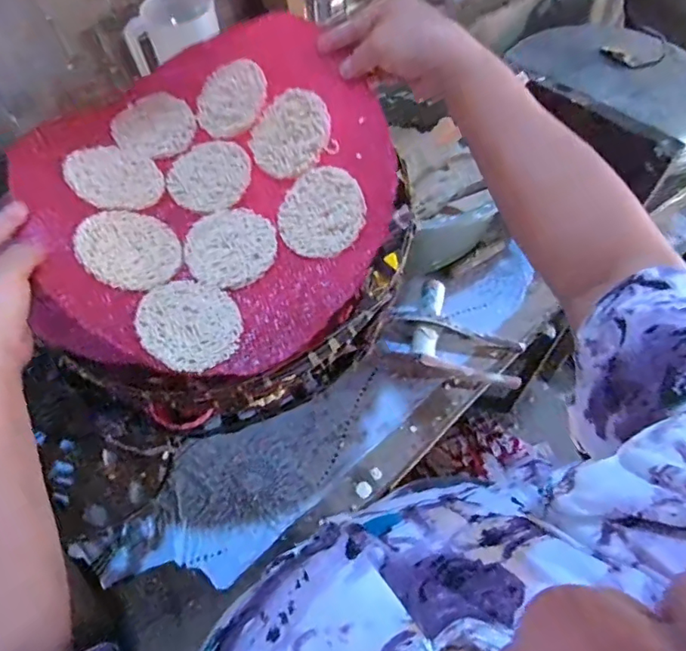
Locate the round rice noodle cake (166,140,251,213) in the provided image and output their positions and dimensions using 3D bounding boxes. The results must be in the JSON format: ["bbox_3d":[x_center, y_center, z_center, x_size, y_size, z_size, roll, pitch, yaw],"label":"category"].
[{"bbox_3d":[-0.126,-0.141,0.480,0.078,0.015,0.075,-2,58,3],"label":"round rice noodle cake"}]

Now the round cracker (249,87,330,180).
[{"bbox_3d":[-0.049,-0.175,0.462,0.082,0.008,0.075,-5,80,28],"label":"round cracker"}]

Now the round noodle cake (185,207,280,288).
[{"bbox_3d":[-0.098,-0.069,0.447,0.076,0.010,0.080,-2,58,3],"label":"round noodle cake"}]

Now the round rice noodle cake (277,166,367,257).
[{"bbox_3d":[-0.019,-0.097,0.434,0.080,0.007,0.074,-5,79,24],"label":"round rice noodle cake"}]

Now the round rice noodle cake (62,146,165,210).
[{"bbox_3d":[-0.202,-0.132,0.460,0.075,0.008,0.079,16,51,-21],"label":"round rice noodle cake"}]

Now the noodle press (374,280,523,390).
[{"bbox_3d":[0.162,0.028,0.731,0.188,0.064,0.133,21,62,16],"label":"noodle press"}]

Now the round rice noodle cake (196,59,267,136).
[{"bbox_3d":[-0.110,-0.224,0.501,0.084,0.004,0.076,33,93,25],"label":"round rice noodle cake"}]

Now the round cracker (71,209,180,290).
[{"bbox_3d":[-0.175,-0.064,0.422,0.076,0.004,0.077,15,54,-22],"label":"round cracker"}]

